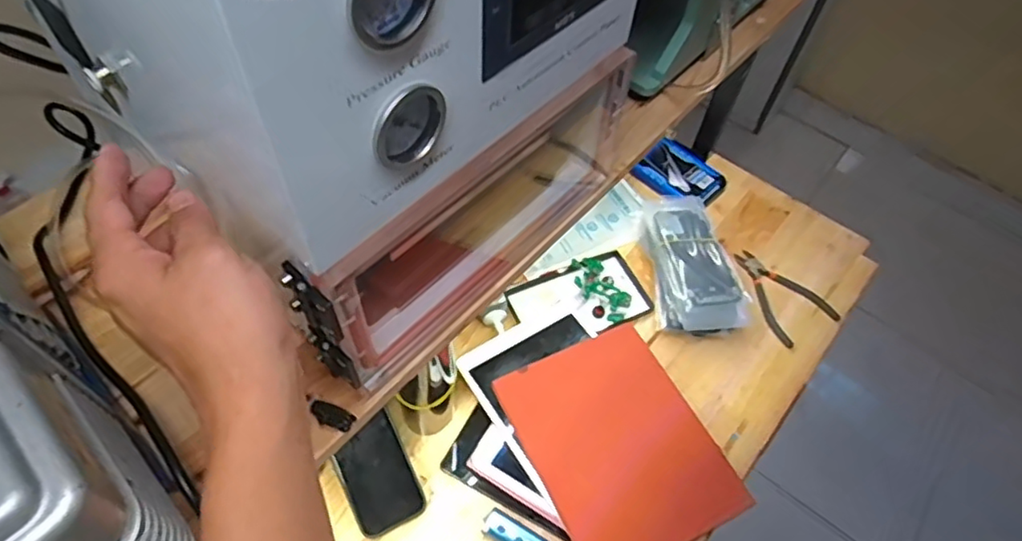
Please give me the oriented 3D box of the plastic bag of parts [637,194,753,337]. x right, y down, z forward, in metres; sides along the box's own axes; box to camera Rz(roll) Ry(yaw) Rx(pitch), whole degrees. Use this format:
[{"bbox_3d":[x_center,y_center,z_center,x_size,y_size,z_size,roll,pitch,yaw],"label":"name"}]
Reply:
[{"bbox_3d":[0.247,-0.014,0.868,0.114,0.046,0.228,-4,56,-7],"label":"plastic bag of parts"}]

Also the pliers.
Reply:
[{"bbox_3d":[0.369,0.033,0.874,0.098,0.011,0.151,-30,63,-22],"label":"pliers"}]

